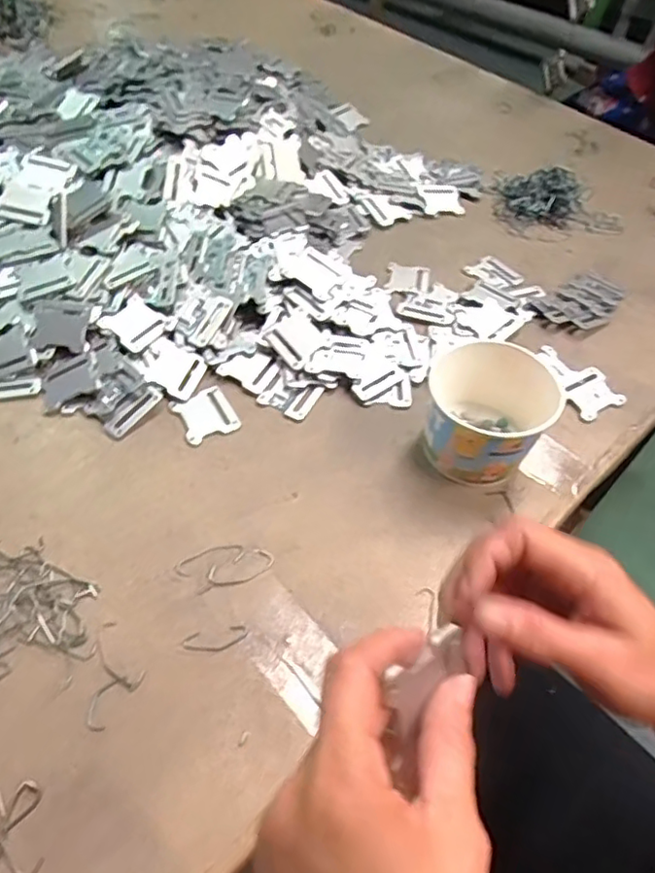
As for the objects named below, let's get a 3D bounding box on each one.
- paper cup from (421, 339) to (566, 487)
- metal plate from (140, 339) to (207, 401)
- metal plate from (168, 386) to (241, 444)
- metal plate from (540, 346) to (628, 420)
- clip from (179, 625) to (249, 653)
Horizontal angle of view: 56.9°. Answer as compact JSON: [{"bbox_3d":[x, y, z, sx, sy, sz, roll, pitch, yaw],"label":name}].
[{"bbox_3d":[0.118,-0.014,0.459,0.086,0.072,0.087,2,52,-3],"label":"paper cup"},{"bbox_3d":[-0.131,-0.057,0.508,0.049,0.006,0.047,21,59,2],"label":"metal plate"},{"bbox_3d":[-0.099,-0.018,0.492,0.043,0.004,0.049,-24,57,-21],"label":"metal plate"},{"bbox_3d":[0.223,-0.053,0.541,0.047,0.004,0.082,-25,61,-19],"label":"metal plate"},{"bbox_3d":[-0.071,0.128,0.381,0.041,0.004,0.014,-7,53,-9],"label":"clip"}]

